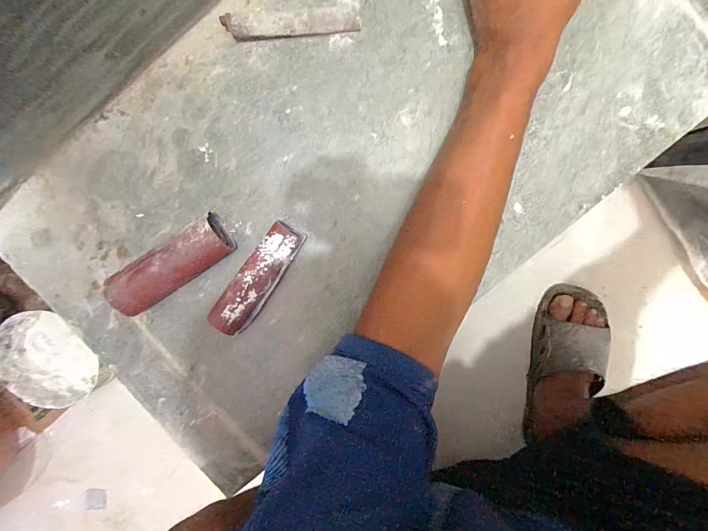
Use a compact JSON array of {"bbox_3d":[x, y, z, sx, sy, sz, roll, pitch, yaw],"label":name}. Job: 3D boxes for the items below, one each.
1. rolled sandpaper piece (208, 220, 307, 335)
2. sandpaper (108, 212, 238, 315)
[{"bbox_3d":[-0.079,0.012,0.288,0.029,0.022,0.102,37,94,-2],"label":"rolled sandpaper piece"},{"bbox_3d":[-0.150,0.001,0.285,0.106,0.029,0.035,-32,93,3],"label":"sandpaper"}]

